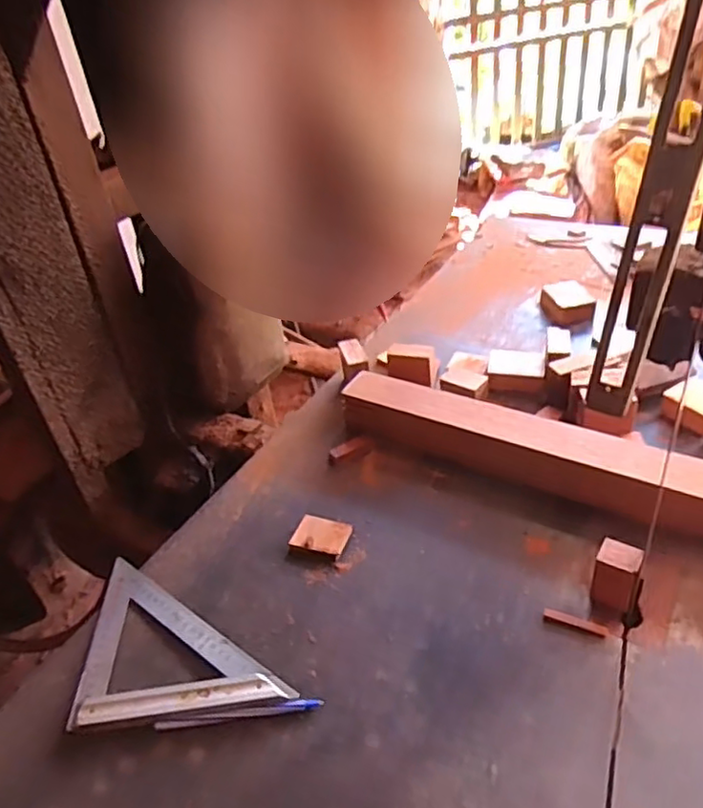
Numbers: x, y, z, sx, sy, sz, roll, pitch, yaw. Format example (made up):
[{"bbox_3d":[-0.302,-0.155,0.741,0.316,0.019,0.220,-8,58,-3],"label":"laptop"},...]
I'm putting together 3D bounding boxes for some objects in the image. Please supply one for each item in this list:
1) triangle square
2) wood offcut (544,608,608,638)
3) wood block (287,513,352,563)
[{"bbox_3d":[-0.153,0.204,0.599,0.177,0.014,0.174,-9,36,-2],"label":"triangle square"},{"bbox_3d":[0.199,0.194,0.571,0.053,0.005,0.011,11,40,24],"label":"wood offcut"},{"bbox_3d":[-0.032,0.139,0.678,0.055,0.011,0.044,9,39,21],"label":"wood block"}]

